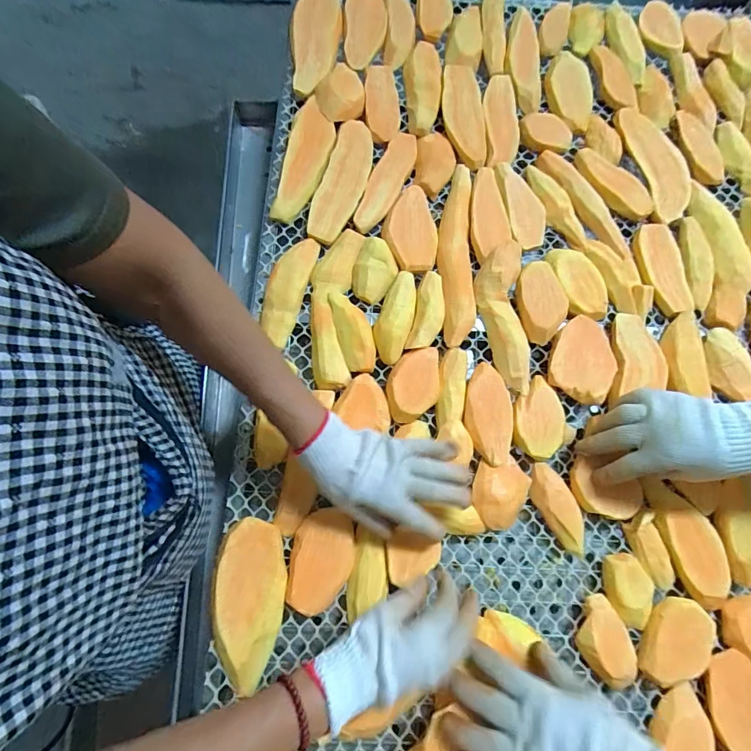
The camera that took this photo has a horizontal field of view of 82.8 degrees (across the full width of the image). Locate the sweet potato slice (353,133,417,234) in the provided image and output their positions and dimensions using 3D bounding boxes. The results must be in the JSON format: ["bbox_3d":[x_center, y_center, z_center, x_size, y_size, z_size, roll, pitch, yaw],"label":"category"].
[{"bbox_3d":[0.017,-0.281,0.605,0.049,0.014,0.182,23,72,5],"label":"sweet potato slice"}]

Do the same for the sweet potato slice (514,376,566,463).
[{"bbox_3d":[0.199,0.049,0.516,0.058,0.010,0.100,7,71,0],"label":"sweet potato slice"}]

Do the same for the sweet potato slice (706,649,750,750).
[{"bbox_3d":[0.384,0.346,0.440,0.078,0.010,0.103,-8,72,-5],"label":"sweet potato slice"}]

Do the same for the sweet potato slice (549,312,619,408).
[{"bbox_3d":[0.264,-0.022,0.537,0.082,0.017,0.099,25,72,6],"label":"sweet potato slice"}]

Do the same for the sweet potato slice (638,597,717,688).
[{"bbox_3d":[0.324,0.287,0.454,0.056,0.013,0.091,30,72,8],"label":"sweet potato slice"}]

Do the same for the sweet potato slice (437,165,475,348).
[{"bbox_3d":[0.110,-0.171,0.575,0.045,0.016,0.278,3,71,-1],"label":"sweet potato slice"}]

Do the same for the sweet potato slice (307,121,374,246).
[{"bbox_3d":[-0.046,-0.273,0.596,0.059,0.016,0.198,17,71,3],"label":"sweet potato slice"}]

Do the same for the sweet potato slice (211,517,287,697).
[{"bbox_3d":[-0.133,0.232,0.442,0.072,0.015,0.154,0,71,-3],"label":"sweet potato slice"}]

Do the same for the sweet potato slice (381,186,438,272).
[{"bbox_3d":[0.048,-0.206,0.586,0.072,0.016,0.136,0,71,-2],"label":"sweet potato slice"}]

